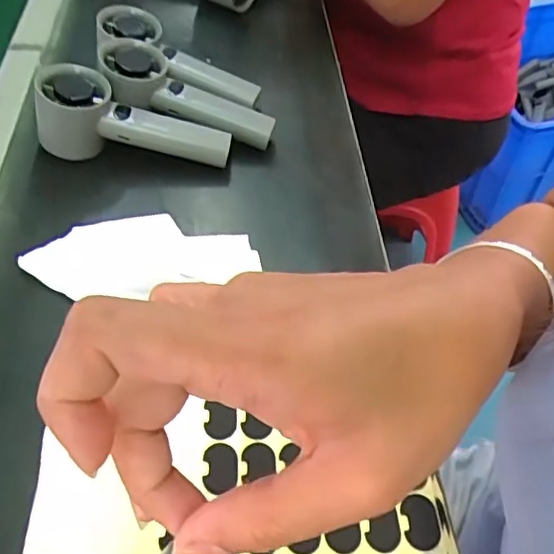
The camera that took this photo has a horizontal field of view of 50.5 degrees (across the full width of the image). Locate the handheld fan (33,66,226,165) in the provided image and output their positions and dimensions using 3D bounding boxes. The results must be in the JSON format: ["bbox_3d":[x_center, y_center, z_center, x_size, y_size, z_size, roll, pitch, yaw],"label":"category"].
[{"bbox_3d":[-0.117,-0.123,0.486,0.152,0.052,0.047,12,50,-14],"label":"handheld fan"}]

